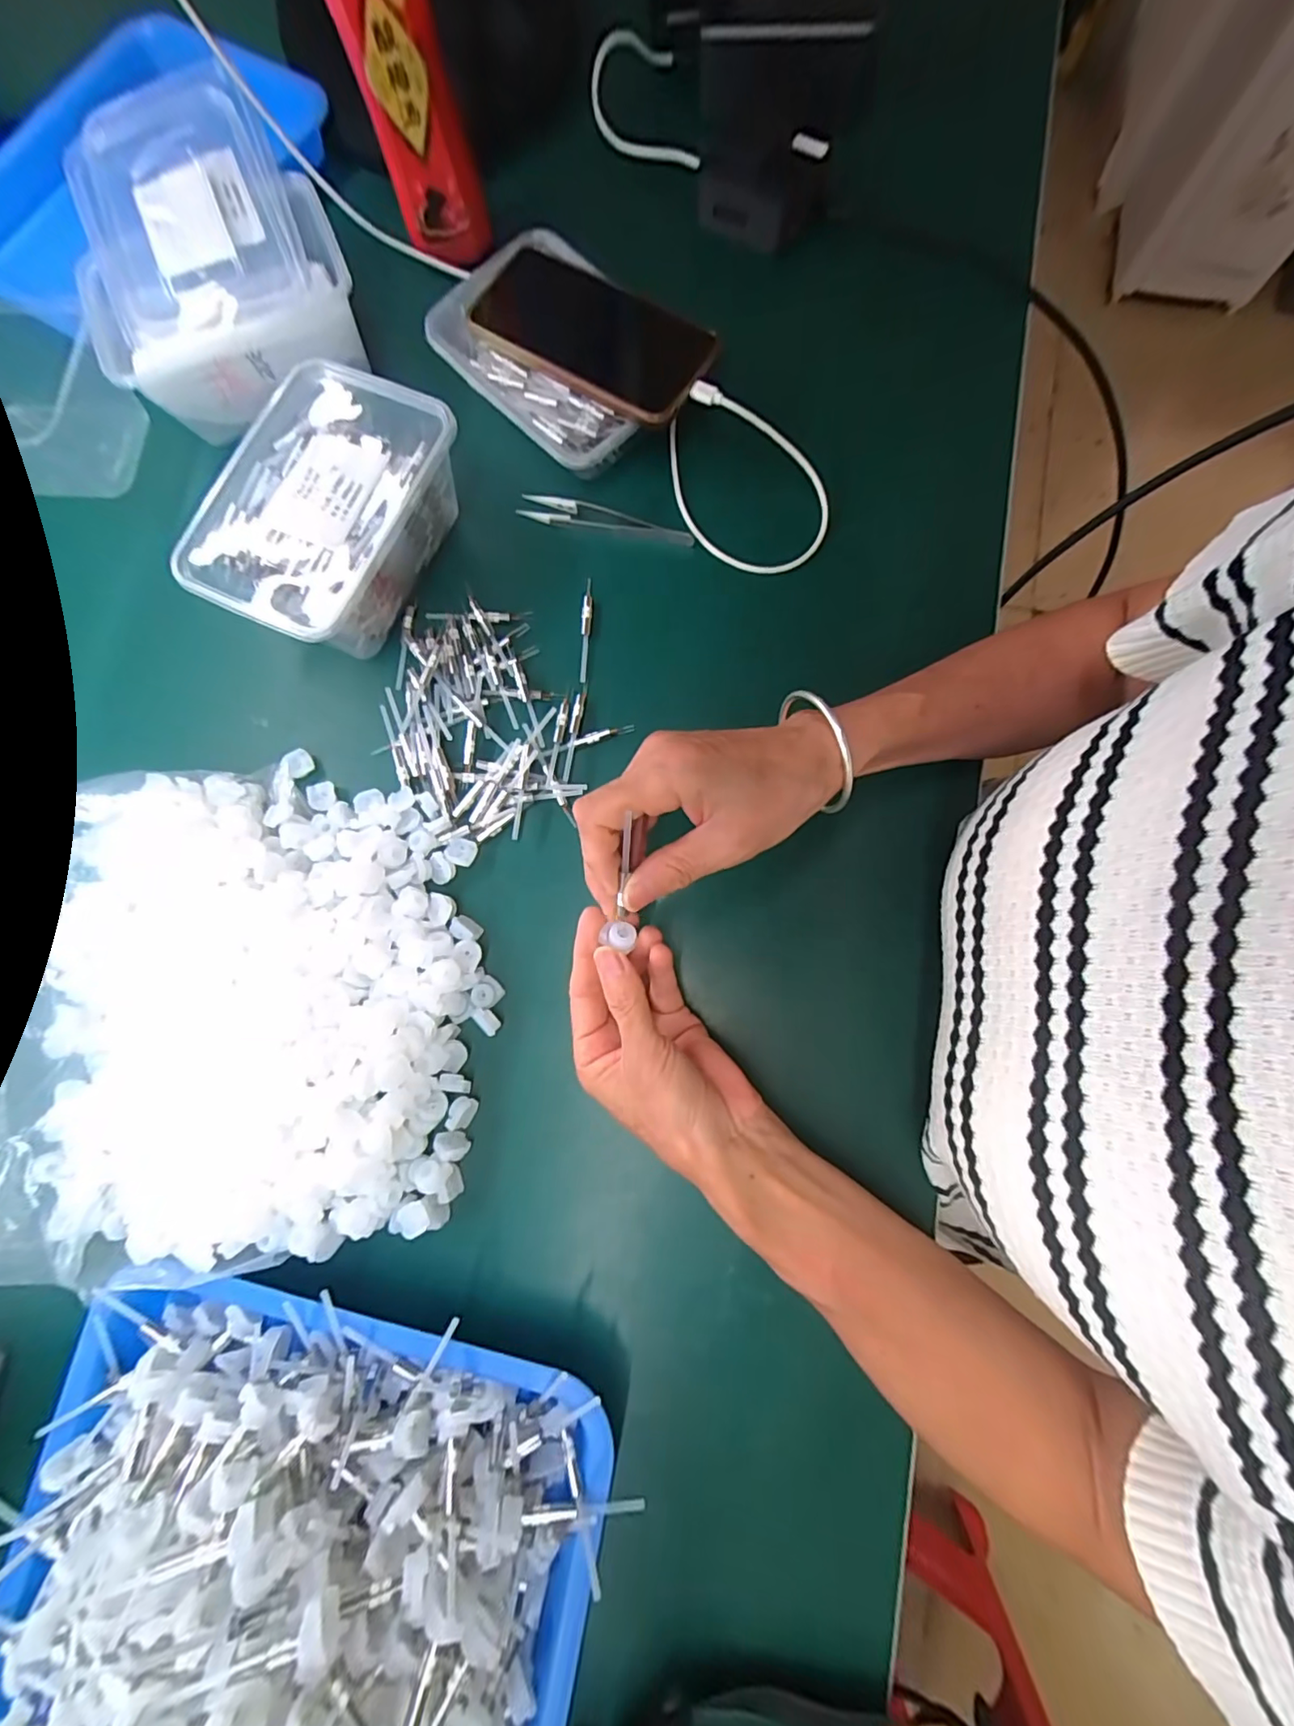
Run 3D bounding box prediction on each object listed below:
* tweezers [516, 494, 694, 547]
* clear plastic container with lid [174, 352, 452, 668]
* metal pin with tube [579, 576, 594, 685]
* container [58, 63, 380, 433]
[{"bbox_3d":[-0.029,-0.237,0.385,0.123,0.009,0.017,15,80,5],"label":"tweezers"},{"bbox_3d":[-0.201,-0.218,0.359,0.116,0.058,0.167,24,81,6],"label":"clear plastic container with lid"},{"bbox_3d":[-0.041,-0.158,0.374,0.007,0.006,0.071,2,80,1],"label":"metal pin with tube"},{"bbox_3d":[-0.304,-0.424,0.390,0.168,0.076,0.198,-21,79,-2],"label":"container"}]

